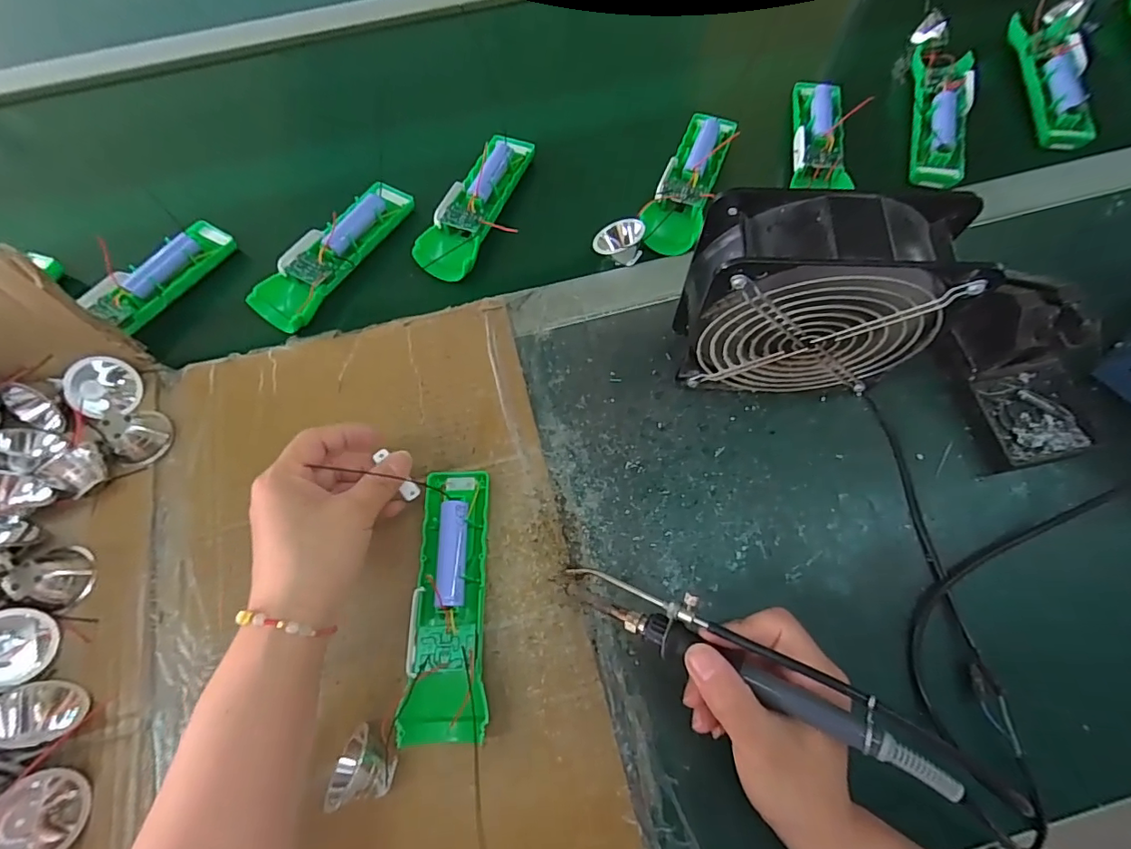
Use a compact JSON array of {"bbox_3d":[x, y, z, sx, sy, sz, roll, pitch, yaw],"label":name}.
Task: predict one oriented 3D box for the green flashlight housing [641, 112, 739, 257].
[{"bbox_3d":[0.108,-0.213,0.456,0.048,0.034,0.146,19,70,9],"label":"green flashlight housing"}]

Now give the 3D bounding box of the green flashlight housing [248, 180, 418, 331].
[{"bbox_3d":[-0.197,-0.150,0.441,0.048,0.026,0.156,32,72,13],"label":"green flashlight housing"}]

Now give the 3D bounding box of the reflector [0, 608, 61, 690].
[{"bbox_3d":[-0.345,0.139,0.322,0.044,0.025,0.045,19,54,-43],"label":"reflector"}]

